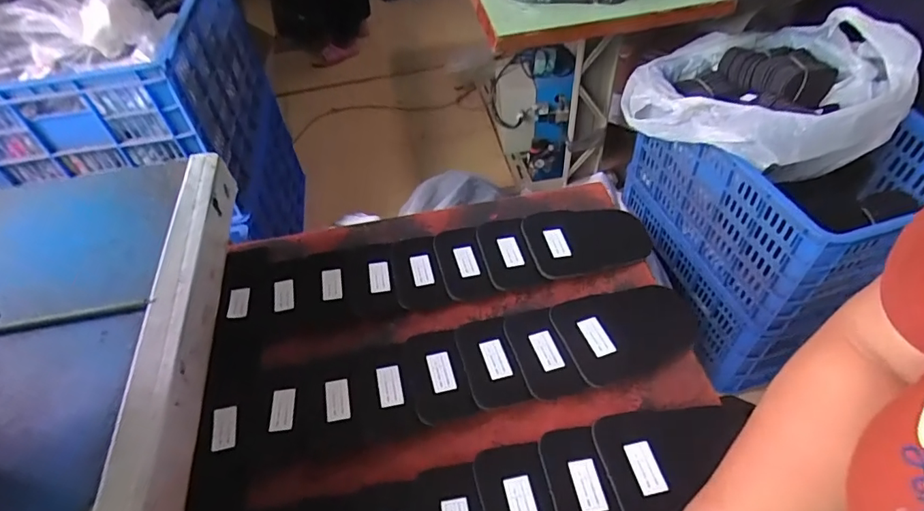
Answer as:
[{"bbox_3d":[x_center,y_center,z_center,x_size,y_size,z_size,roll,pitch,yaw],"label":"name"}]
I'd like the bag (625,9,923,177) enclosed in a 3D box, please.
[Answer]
[{"bbox_3d":[0.659,-0.386,1.098,0.466,0.208,0.474,-37,56,-24],"label":"bag"}]

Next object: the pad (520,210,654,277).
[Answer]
[{"bbox_3d":[0.142,-0.024,0.587,0.136,0.014,0.088,-15,51,-6],"label":"pad"}]

